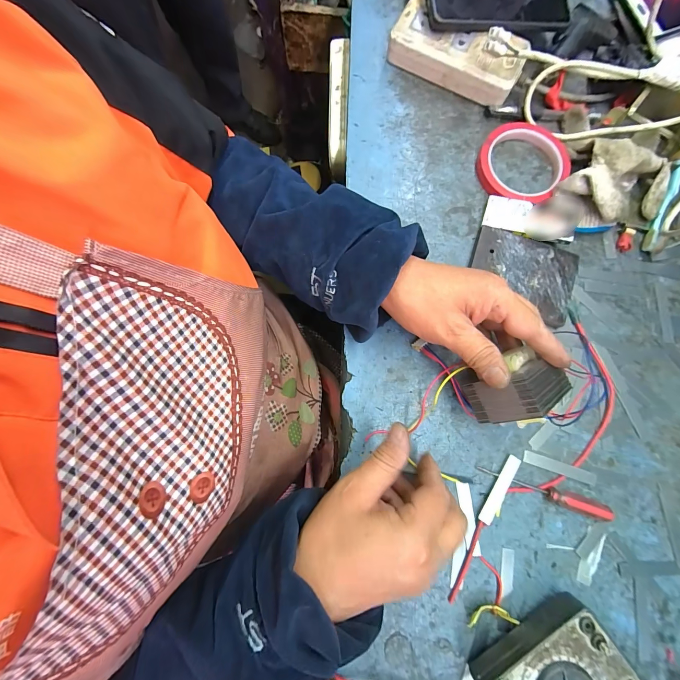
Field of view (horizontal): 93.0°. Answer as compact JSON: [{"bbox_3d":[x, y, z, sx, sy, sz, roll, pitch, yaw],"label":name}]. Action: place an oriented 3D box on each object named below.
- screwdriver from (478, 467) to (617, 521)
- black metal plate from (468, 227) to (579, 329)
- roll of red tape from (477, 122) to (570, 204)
[{"bbox_3d":[0.189,0.140,0.298,0.117,0.014,0.014,18,80,3],"label":"screwdriver"},{"bbox_3d":[0.187,-0.066,0.333,0.104,0.004,0.080,18,81,3],"label":"black metal plate"},{"bbox_3d":[0.207,-0.194,0.358,0.102,0.017,0.094,0,79,0],"label":"roll of red tape"}]

